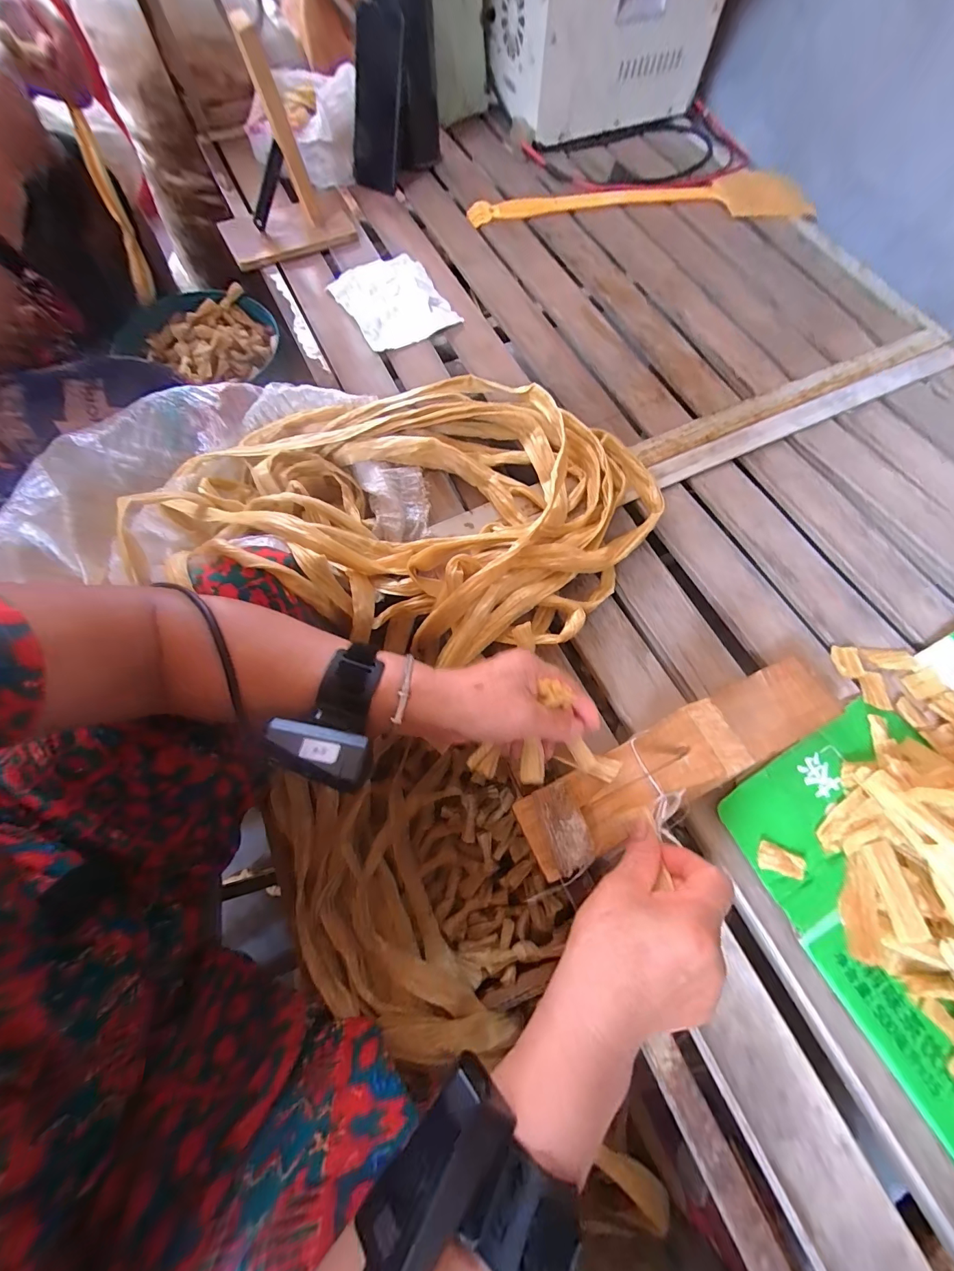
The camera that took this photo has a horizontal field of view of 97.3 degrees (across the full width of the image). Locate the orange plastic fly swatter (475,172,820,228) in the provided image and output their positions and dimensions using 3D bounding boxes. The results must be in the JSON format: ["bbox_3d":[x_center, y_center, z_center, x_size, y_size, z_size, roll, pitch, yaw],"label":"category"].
[{"bbox_3d":[0.248,-0.677,0.644,0.517,0.021,0.105,-2,67,0],"label":"orange plastic fly swatter"}]

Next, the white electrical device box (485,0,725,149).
[{"bbox_3d":[0.188,-0.945,0.665,0.318,0.189,0.186,-22,72,-9],"label":"white electrical device box"}]

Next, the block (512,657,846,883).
[{"bbox_3d":[0.163,0.077,0.286,0.271,0.105,0.059,-24,69,-11],"label":"block"}]

